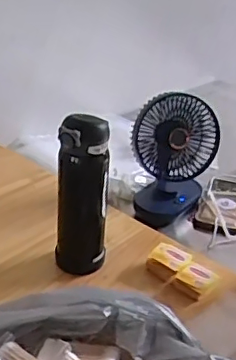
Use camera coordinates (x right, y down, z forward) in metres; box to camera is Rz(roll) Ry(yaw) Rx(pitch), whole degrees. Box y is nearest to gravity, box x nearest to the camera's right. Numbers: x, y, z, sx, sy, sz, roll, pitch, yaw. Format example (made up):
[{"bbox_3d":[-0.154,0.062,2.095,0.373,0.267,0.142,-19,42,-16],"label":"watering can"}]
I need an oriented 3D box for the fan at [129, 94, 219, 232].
[{"bbox_3d":[0.093,-0.037,0.941,0.138,0.174,0.110,7,29,7],"label":"fan"}]

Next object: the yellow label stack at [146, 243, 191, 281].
[{"bbox_3d":[0.068,0.113,0.767,0.049,0.026,0.048,20,34,29],"label":"yellow label stack"}]

